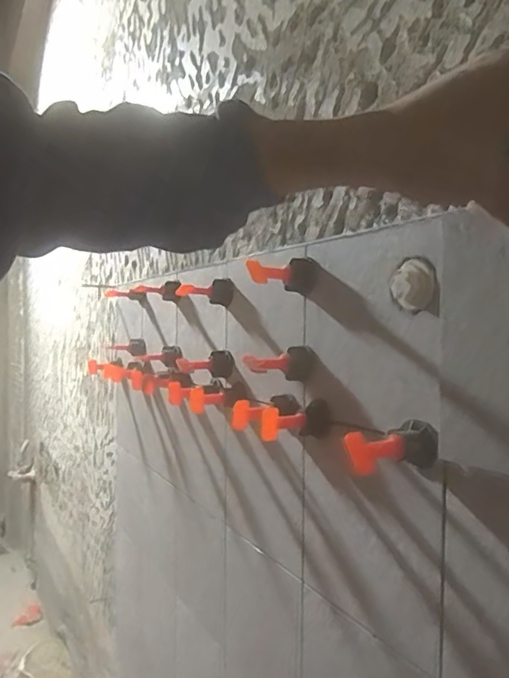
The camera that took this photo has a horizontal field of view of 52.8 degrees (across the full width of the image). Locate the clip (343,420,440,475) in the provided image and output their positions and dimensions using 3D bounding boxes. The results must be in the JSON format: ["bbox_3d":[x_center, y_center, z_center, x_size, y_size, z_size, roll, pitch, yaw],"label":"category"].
[{"bbox_3d":[0.087,0.070,0.322,0.057,0.027,0.030,-1,2,-35],"label":"clip"}]

